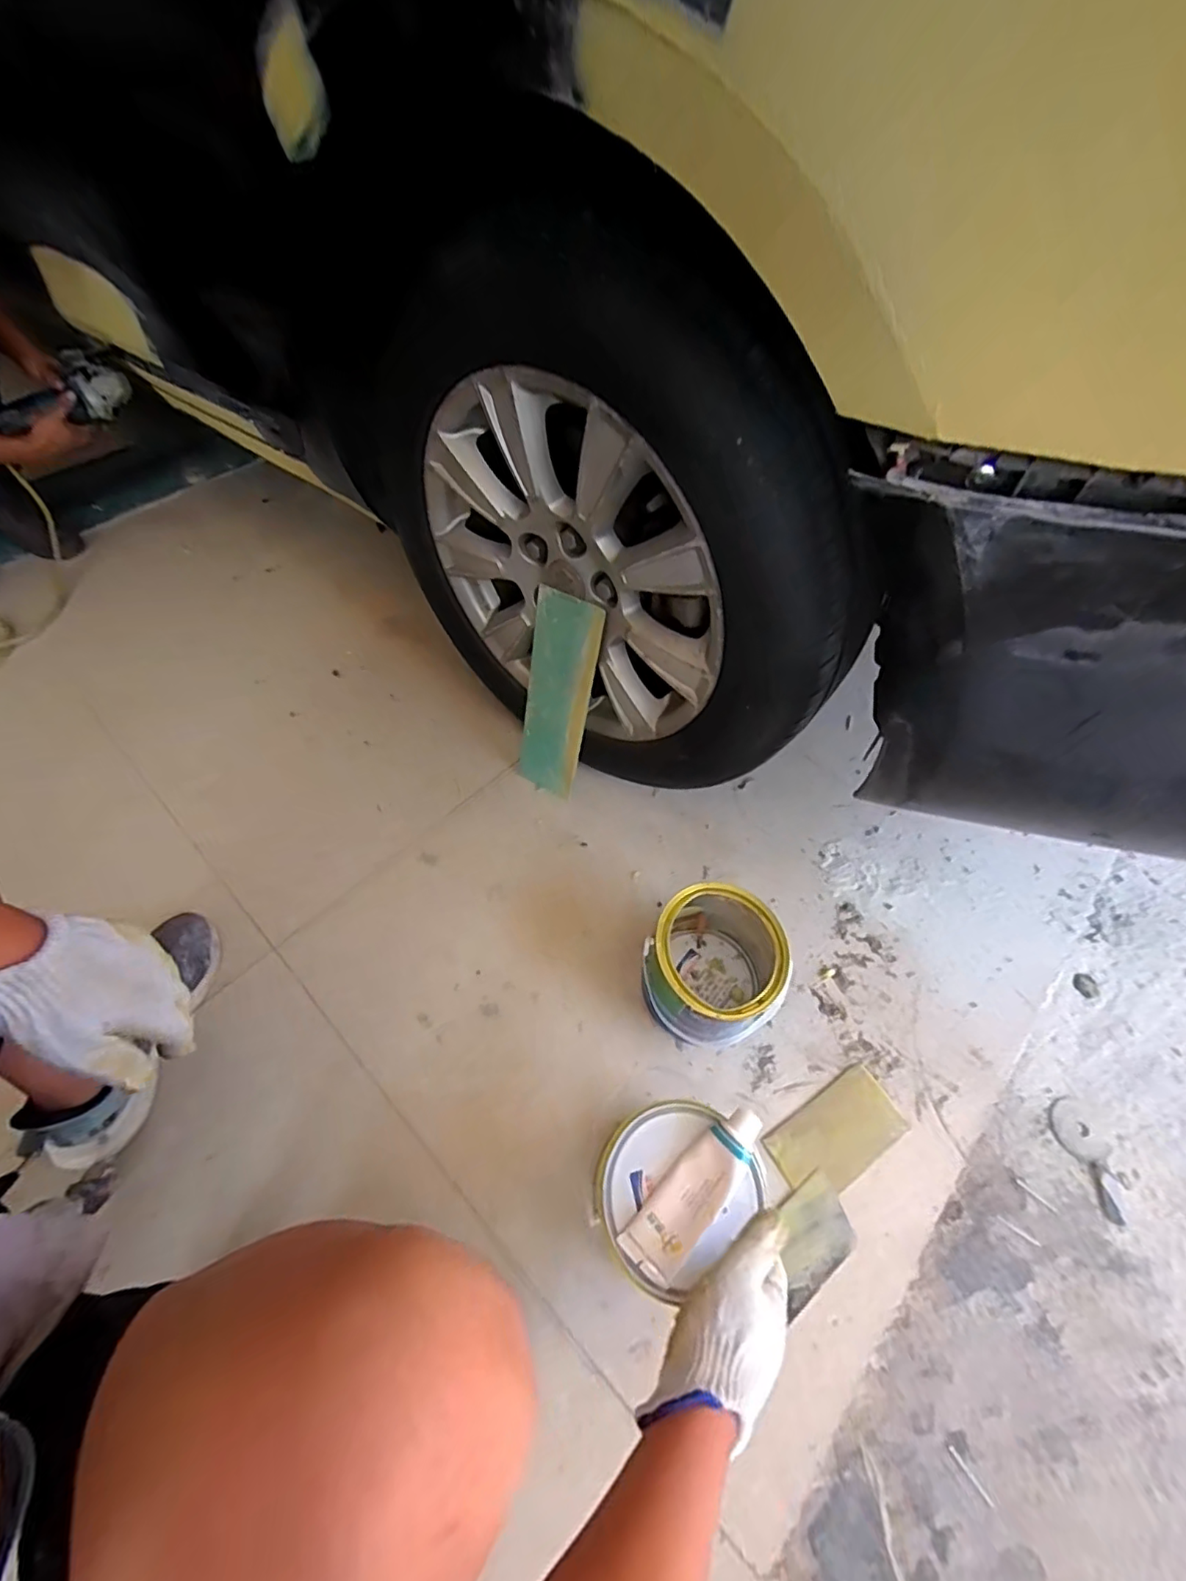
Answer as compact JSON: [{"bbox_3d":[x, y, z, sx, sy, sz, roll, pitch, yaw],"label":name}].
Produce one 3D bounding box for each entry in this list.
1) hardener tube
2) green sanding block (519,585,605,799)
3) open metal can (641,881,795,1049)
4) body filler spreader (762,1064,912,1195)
[{"bbox_3d":[0.093,0.350,0.513,0.153,0.028,0.050,-39,65,-24],"label":"hardener tube"},{"bbox_3d":[-0.054,-0.130,0.851,0.104,0.312,0.021,30,44,19],"label":"green sanding block"},{"bbox_3d":[0.141,0.217,0.719,0.151,0.158,0.157,3,56,1],"label":"open metal can"},{"bbox_3d":[0.287,0.405,0.685,0.160,0.008,0.087,-26,60,-18],"label":"body filler spreader"}]

